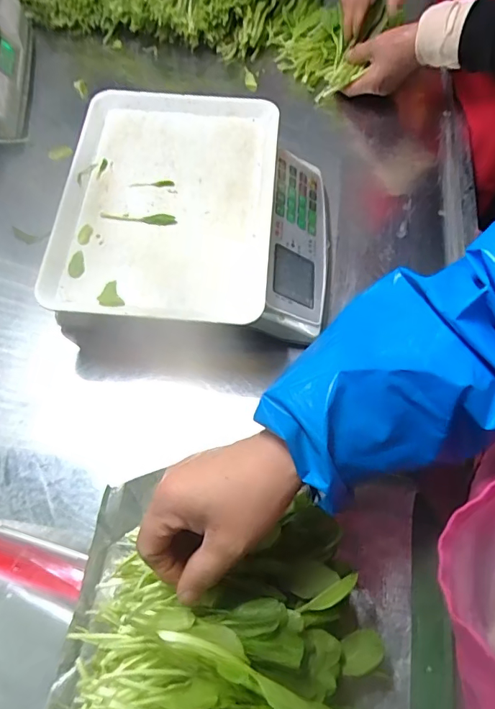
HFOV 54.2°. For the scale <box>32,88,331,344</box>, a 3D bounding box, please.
[{"bbox_3d":[-0.049,-0.135,0.523,0.272,0.099,0.273,4,66,1],"label":"scale"}]

